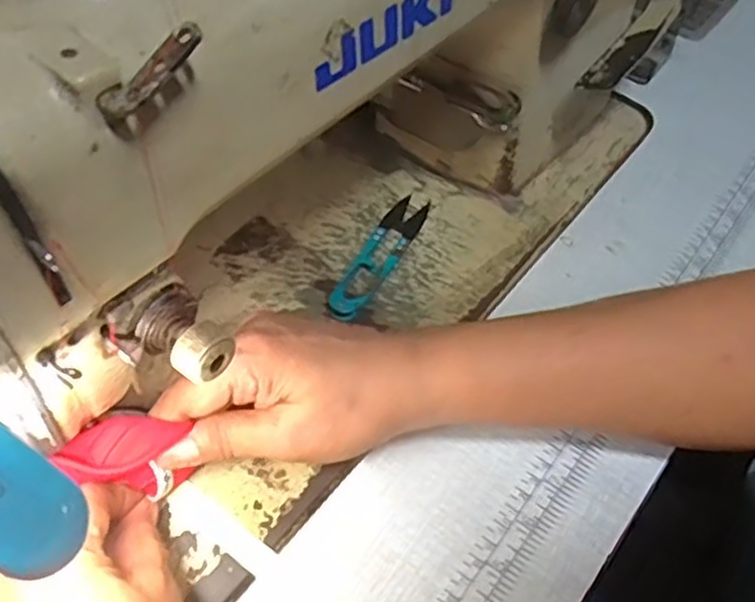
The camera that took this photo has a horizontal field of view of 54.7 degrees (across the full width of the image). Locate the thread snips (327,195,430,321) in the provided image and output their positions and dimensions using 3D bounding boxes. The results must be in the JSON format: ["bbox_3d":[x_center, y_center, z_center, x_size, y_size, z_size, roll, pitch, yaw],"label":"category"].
[{"bbox_3d":[0.001,-0.028,0.426,0.023,0.007,0.100,24,57,15],"label":"thread snips"}]

